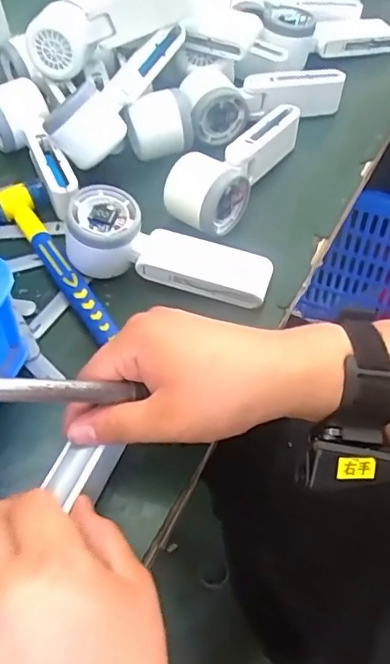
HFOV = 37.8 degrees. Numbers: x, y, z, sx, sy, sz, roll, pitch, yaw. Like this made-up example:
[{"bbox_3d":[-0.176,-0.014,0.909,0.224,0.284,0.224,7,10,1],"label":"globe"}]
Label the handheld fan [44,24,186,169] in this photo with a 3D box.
[{"bbox_3d":[-0.065,-0.223,0.509,0.043,0.055,0.160,31,74,22],"label":"handheld fan"}]

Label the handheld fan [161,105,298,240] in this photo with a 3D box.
[{"bbox_3d":[0.037,-0.154,0.517,0.060,0.053,0.166,25,59,19],"label":"handheld fan"}]

